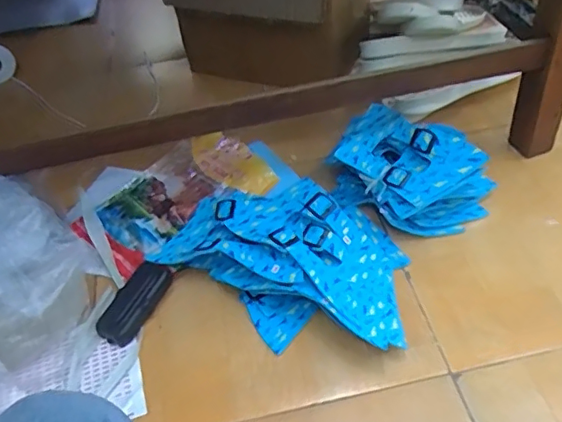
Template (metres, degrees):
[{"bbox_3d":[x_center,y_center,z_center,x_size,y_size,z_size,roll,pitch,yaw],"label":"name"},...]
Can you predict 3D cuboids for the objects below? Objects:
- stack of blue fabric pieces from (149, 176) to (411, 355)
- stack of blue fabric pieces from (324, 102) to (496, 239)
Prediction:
[{"bbox_3d":[-0.006,0.054,0.699,0.315,0.080,0.219,3,46,9],"label":"stack of blue fabric pieces"},{"bbox_3d":[0.169,-0.057,0.767,0.216,0.112,0.143,24,52,26],"label":"stack of blue fabric pieces"}]

